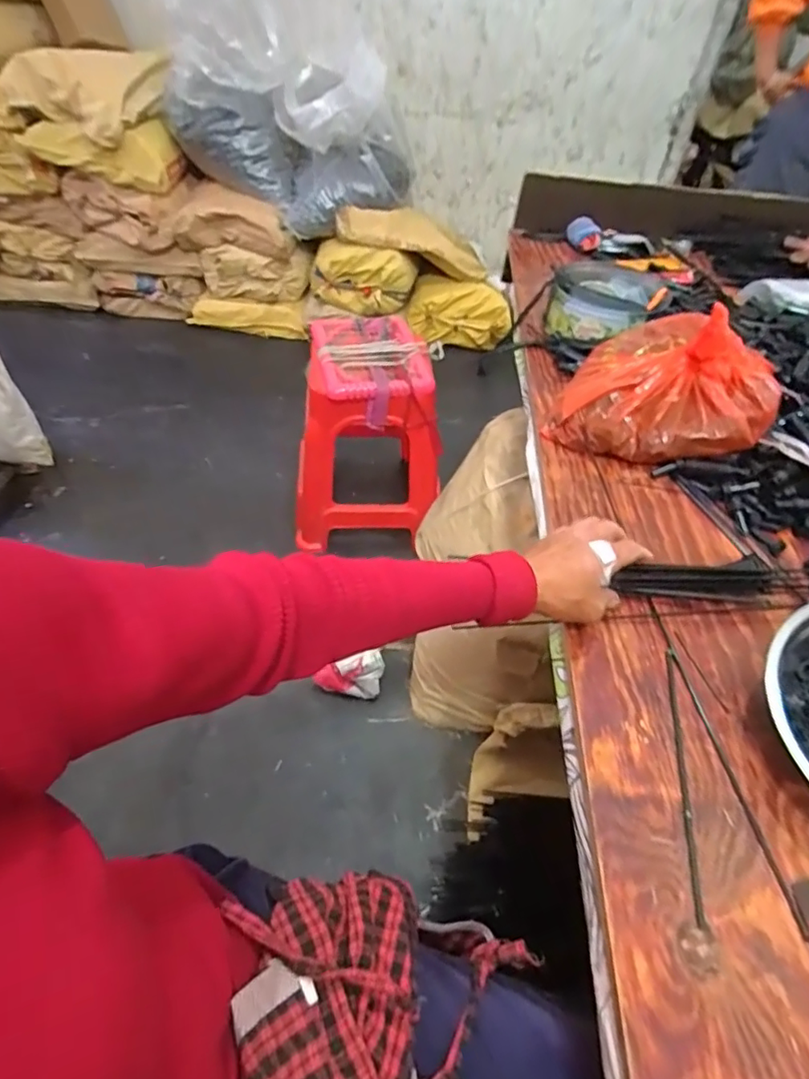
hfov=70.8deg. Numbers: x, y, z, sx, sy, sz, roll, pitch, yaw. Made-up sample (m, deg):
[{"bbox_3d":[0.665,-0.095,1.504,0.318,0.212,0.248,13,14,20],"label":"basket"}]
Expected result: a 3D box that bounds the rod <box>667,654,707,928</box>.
[{"bbox_3d":[0.222,0.180,0.454,0.008,0.004,0.220,10,48,8],"label":"rod"}]

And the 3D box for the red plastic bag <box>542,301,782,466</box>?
[{"bbox_3d":[0.335,-0.206,0.703,0.241,0.155,0.232,28,51,20],"label":"red plastic bag"}]

